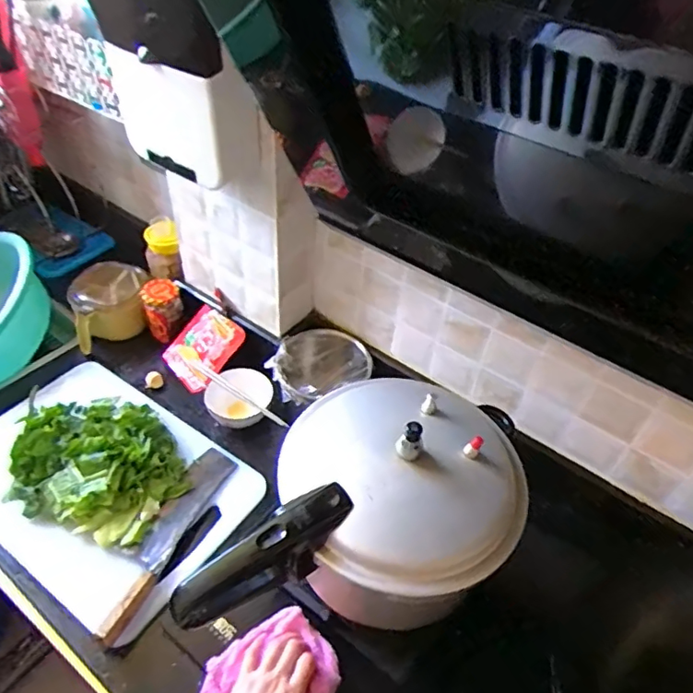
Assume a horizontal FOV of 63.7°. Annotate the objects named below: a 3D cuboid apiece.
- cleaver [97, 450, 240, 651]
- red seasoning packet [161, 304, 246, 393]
[{"bbox_3d":[-0.250,0.254,0.769,0.056,0.027,0.289,19,46,14],"label":"cleaver"},{"bbox_3d":[-0.254,0.002,0.988,0.103,0.148,0.017,45,12,7],"label":"red seasoning packet"}]

